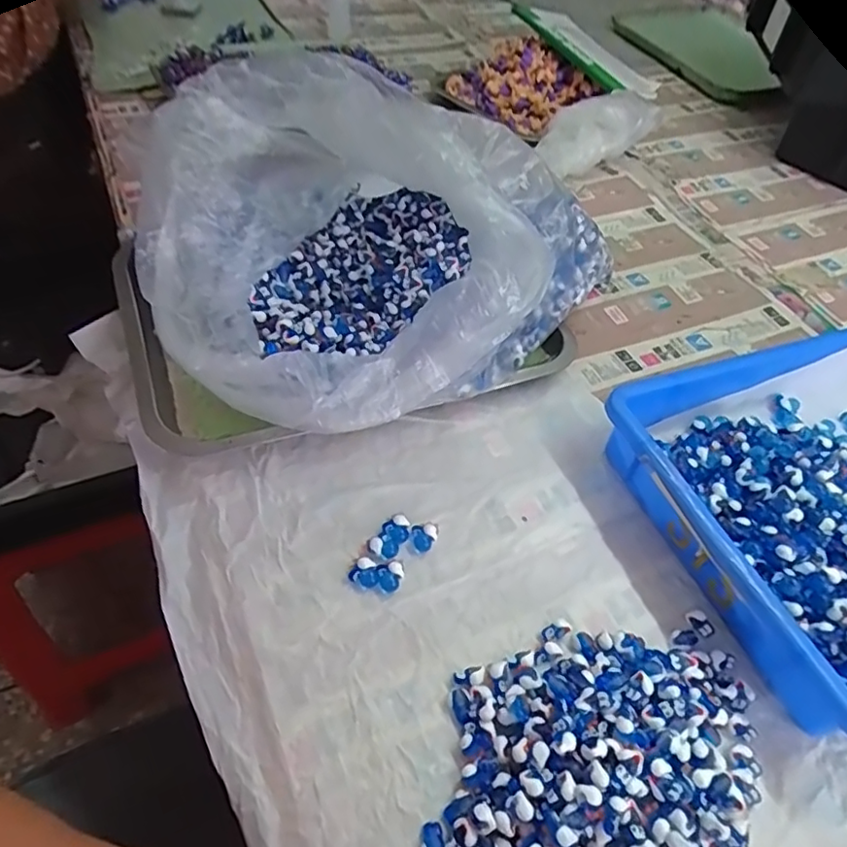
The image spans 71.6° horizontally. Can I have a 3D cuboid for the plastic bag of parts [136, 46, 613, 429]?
[{"bbox_3d":[-0.054,-0.146,0.463,0.307,0.168,0.308,33,56,19],"label":"plastic bag of parts"}]

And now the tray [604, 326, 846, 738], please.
[{"bbox_3d":[0.339,0.043,0.428,0.366,0.061,0.241,-15,55,-17],"label":"tray"}]

